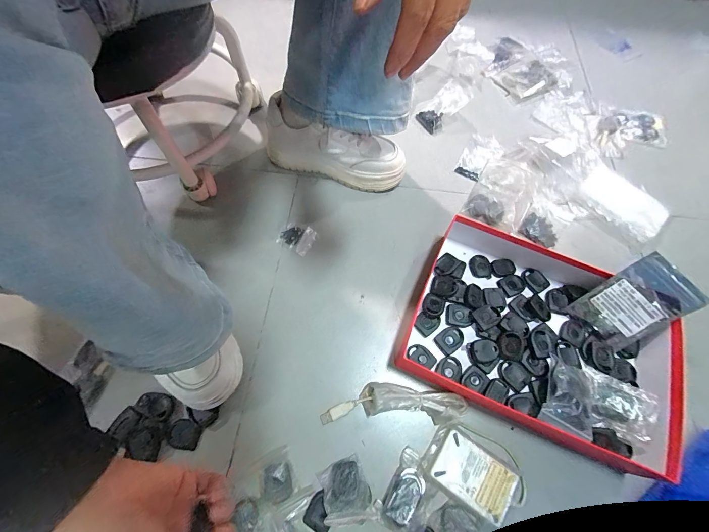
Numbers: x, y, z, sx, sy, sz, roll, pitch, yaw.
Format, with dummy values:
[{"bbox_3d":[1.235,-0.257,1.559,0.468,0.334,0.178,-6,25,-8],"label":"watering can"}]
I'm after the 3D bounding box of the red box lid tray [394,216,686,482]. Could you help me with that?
[{"bbox_3d":[0.250,0.095,0.417,0.345,0.055,0.231,24,67,9],"label":"red box lid tray"}]

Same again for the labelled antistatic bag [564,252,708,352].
[{"bbox_3d":[0.377,0.053,0.416,0.084,0.122,0.013,47,28,14],"label":"labelled antistatic bag"}]

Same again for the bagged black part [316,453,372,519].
[{"bbox_3d":[-0.012,0.257,0.356,0.051,0.025,0.053,-19,67,-10],"label":"bagged black part"}]

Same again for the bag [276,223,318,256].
[{"bbox_3d":[-0.093,-0.047,0.499,0.054,0.004,0.048,30,68,11],"label":"bag"}]

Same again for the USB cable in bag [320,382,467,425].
[{"bbox_3d":[0.051,0.177,0.395,0.180,0.029,0.045,2,65,-1],"label":"USB cable in bag"}]

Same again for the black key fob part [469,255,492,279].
[{"bbox_3d":[0.198,0.001,0.484,0.030,0.007,0.037,3,65,0],"label":"black key fob part"}]

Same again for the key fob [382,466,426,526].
[{"bbox_3d":[0.059,0.267,0.357,0.032,0.012,0.055,36,69,14],"label":"key fob"}]

